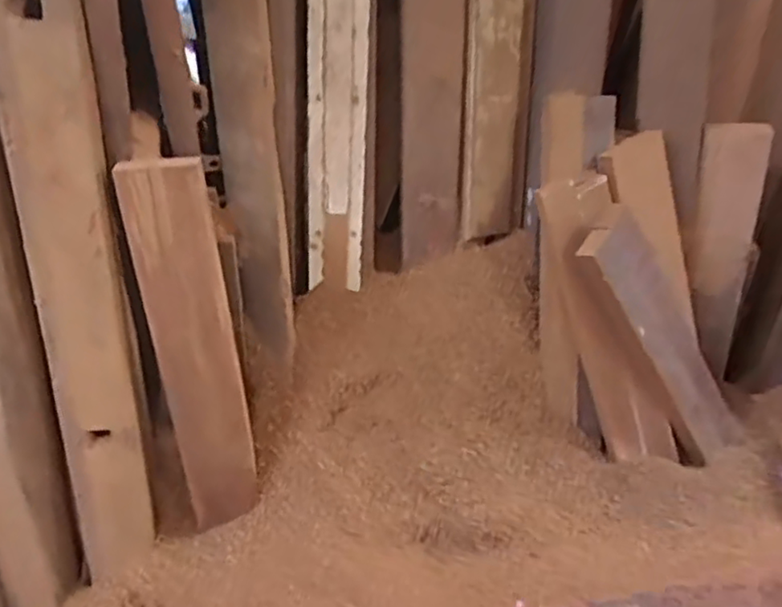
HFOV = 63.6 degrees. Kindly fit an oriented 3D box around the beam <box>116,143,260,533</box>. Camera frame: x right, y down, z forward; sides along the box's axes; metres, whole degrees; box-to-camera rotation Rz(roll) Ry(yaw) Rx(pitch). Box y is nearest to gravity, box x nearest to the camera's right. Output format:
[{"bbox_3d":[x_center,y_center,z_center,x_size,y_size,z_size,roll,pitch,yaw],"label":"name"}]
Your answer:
[{"bbox_3d":[-0.334,0.102,1.093,0.137,0.702,0.049,-2,30,-1],"label":"beam"}]

